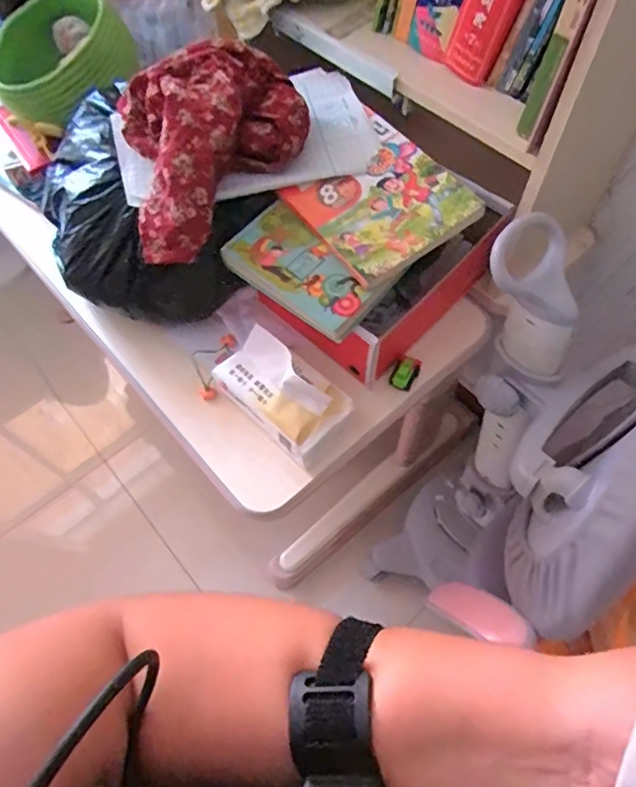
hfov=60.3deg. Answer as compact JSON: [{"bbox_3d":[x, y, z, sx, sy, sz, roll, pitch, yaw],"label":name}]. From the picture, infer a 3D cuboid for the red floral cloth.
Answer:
[{"bbox_3d":[-0.126,-0.300,0.633,0.230,0.100,0.207,-21,62,-10],"label":"red floral cloth"}]

